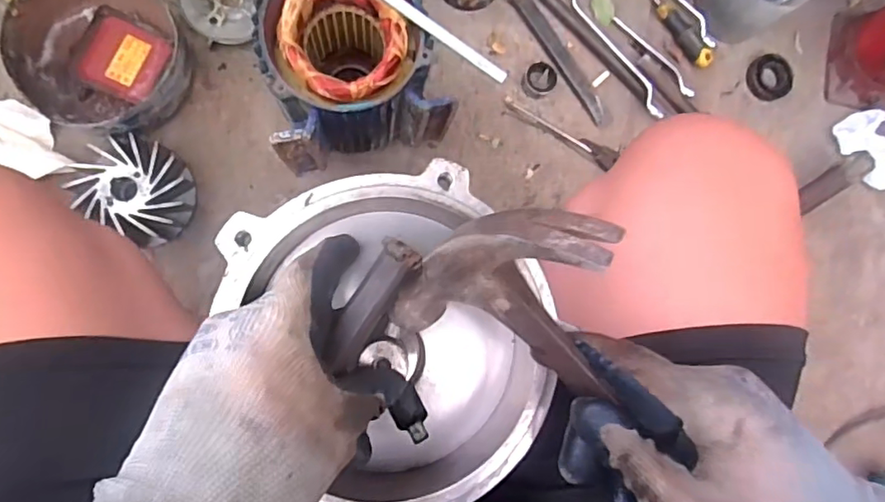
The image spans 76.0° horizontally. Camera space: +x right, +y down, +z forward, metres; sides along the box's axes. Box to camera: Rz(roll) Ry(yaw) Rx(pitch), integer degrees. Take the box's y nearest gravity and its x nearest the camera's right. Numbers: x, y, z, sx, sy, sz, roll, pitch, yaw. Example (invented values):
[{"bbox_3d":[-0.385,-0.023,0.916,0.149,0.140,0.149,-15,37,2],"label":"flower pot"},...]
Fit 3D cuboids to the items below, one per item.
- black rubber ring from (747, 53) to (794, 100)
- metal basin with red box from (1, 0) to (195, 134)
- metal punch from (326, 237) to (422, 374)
[{"bbox_3d":[0.512,-0.271,0.887,0.075,0.022,0.071,1,86,-9],"label":"black rubber ring"},{"bbox_3d":[-0.418,-0.238,0.711,0.184,0.088,0.188,1,86,-9],"label":"metal basin with red box"},{"bbox_3d":[-0.036,0.028,0.294,0.022,0.019,0.070,30,89,-6],"label":"metal punch"}]

